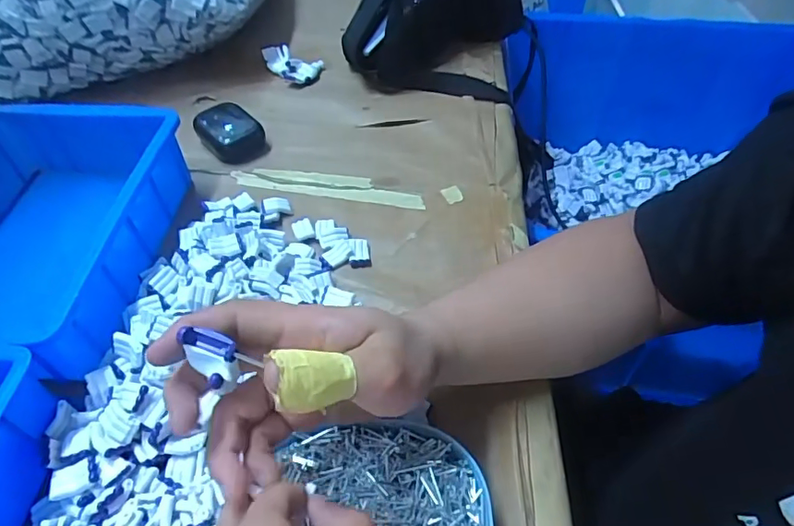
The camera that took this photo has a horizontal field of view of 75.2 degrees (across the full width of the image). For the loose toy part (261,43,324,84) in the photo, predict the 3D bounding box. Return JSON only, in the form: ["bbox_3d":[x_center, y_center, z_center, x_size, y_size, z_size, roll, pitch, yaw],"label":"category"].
[{"bbox_3d":[-0.132,-0.237,0.611,0.076,0.022,0.045,18,53,14],"label":"loose toy part"}]

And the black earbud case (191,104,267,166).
[{"bbox_3d":[-0.171,-0.133,0.524,0.054,0.029,0.065,-28,56,-21],"label":"black earbud case"}]

